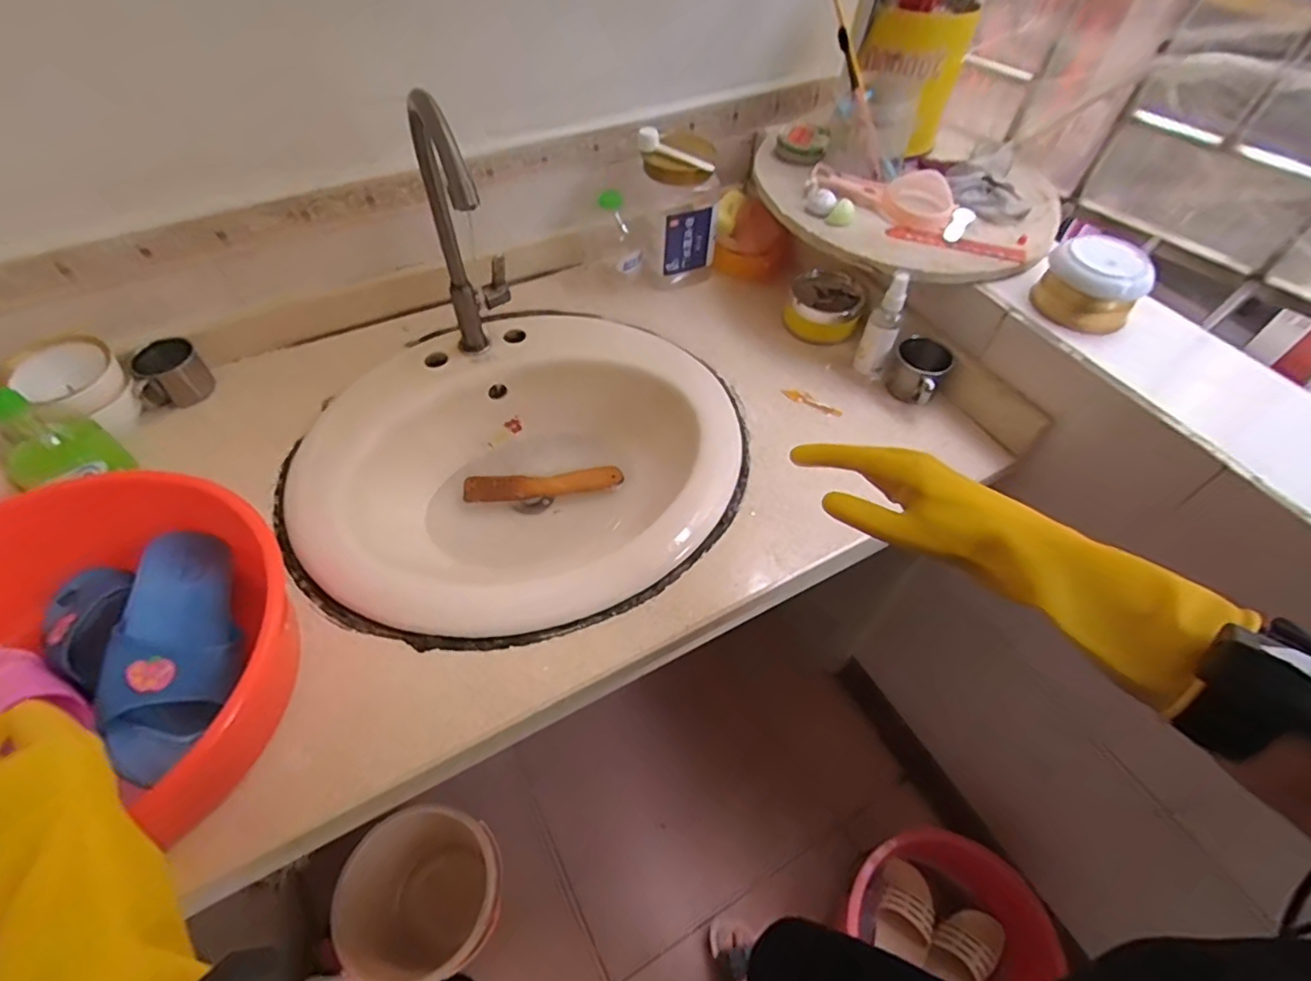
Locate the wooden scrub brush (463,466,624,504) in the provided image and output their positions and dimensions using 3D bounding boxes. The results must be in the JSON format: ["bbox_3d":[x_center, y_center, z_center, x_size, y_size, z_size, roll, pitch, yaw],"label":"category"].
[{"bbox_3d":[-0.144,-0.008,0.786,0.197,0.021,0.037,-6,54,-7],"label":"wooden scrub brush"}]

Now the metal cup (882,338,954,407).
[{"bbox_3d":[0.322,-0.148,0.758,0.068,0.063,0.063,1,53,-2],"label":"metal cup"}]

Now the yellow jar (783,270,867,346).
[{"bbox_3d":[0.231,-0.256,0.842,0.102,0.047,0.098,21,55,12],"label":"yellow jar"}]

